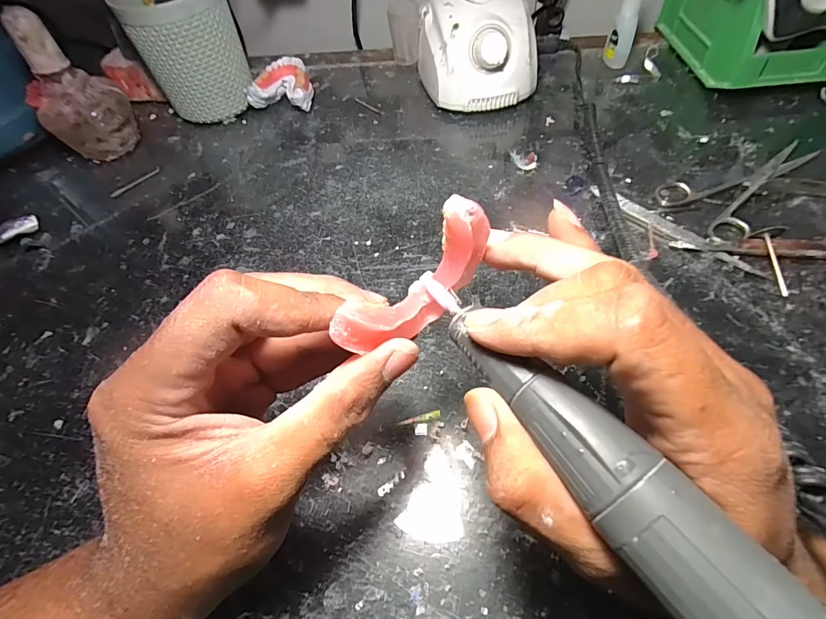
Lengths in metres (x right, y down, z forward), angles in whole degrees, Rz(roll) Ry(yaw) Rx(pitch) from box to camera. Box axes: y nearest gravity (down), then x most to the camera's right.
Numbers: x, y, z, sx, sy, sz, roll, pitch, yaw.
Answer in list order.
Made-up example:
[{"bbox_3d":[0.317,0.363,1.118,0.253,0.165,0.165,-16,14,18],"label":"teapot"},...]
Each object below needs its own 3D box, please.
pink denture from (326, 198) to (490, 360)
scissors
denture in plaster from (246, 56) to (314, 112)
[{"bbox_3d":[-0.001,-0.007,0.147,0.060,0.053,0.016,-36,61,-17],"label":"pink denture"},{"bbox_3d":[0.265,-0.101,0.325,0.136,0.005,0.070,-28,59,-13],"label":"scissors"},{"bbox_3d":[-0.134,-0.232,0.429,0.061,0.034,0.053,10,59,11],"label":"denture in plaster"}]

